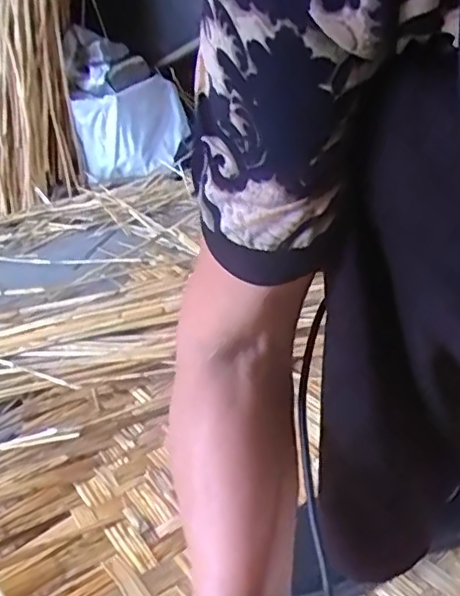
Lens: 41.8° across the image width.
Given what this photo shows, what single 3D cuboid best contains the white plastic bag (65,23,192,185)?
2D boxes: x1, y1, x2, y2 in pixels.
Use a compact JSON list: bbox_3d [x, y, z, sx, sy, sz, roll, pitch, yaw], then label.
[{"bbox_3d":[-0.245,-0.466,1.447,0.261,0.321,0.107,-15,30,-12],"label":"white plastic bag"}]

